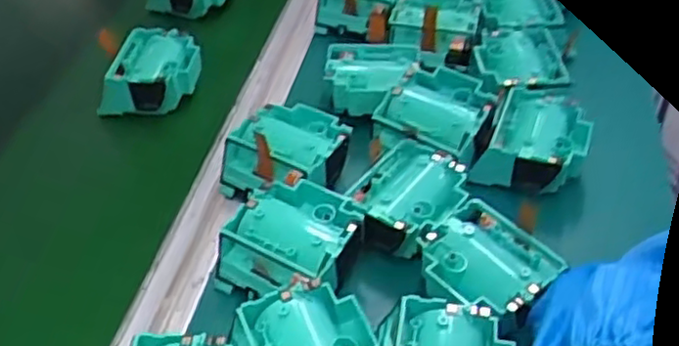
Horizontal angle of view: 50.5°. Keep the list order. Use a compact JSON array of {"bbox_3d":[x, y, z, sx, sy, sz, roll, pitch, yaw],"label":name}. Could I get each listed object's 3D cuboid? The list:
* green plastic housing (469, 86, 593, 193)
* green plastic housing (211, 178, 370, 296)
[{"bbox_3d":[0.143,-0.021,0.522,0.063,0.035,0.081,21,48,22],"label":"green plastic housing"},{"bbox_3d":[-0.031,0.046,0.465,0.083,0.044,0.077,15,46,18],"label":"green plastic housing"}]

